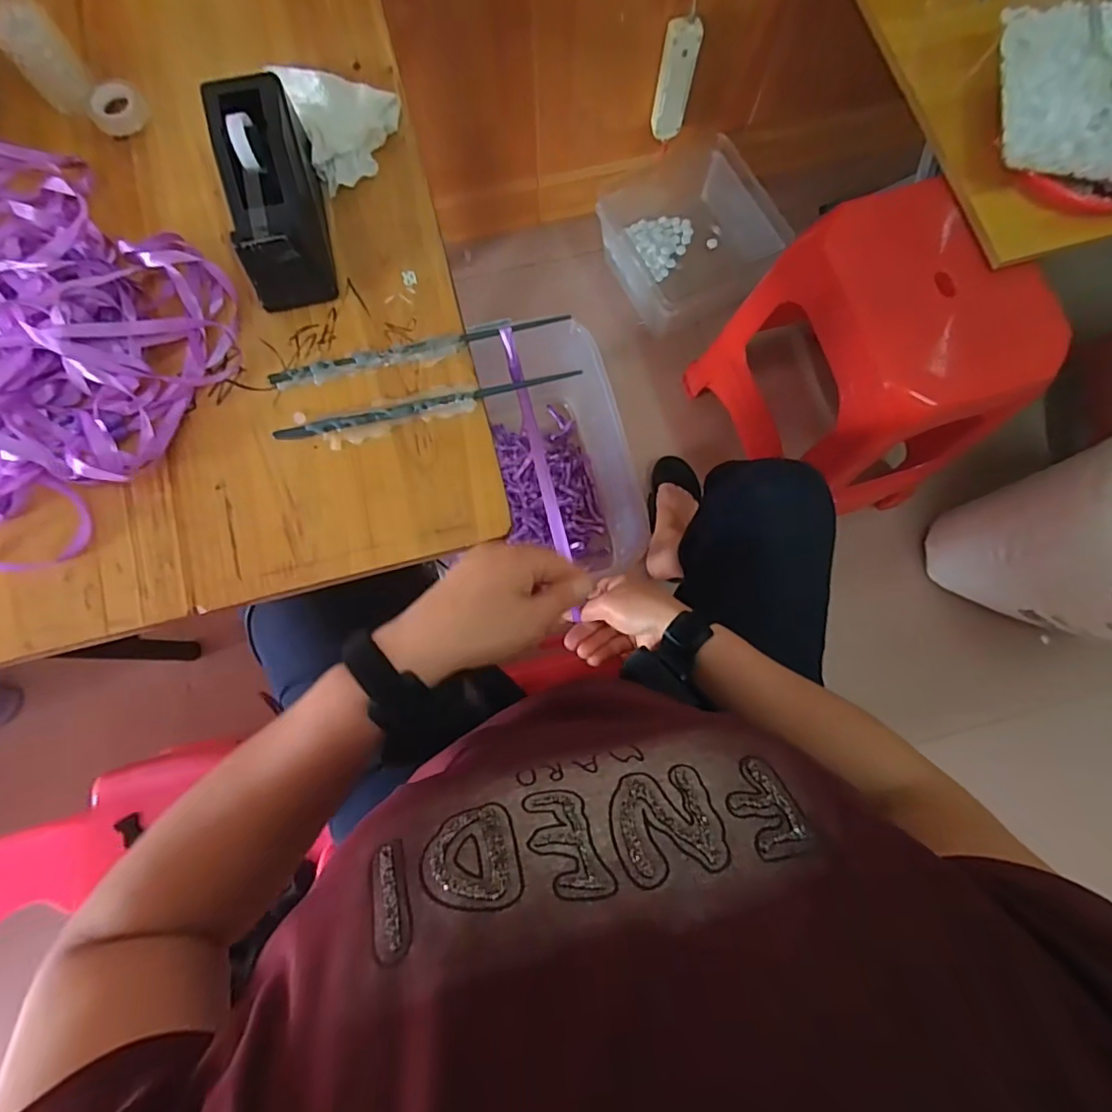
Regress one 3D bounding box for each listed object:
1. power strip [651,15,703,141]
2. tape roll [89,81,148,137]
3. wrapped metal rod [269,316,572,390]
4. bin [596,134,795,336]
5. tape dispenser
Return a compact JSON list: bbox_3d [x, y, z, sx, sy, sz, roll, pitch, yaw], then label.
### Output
[{"bbox_3d":[0.214,-0.848,1.014,0.062,0.193,0.022,6,79,1],"label":"power strip"},{"bbox_3d":[-0.370,-0.379,0.477,0.043,0.013,0.041,0,79,-1],"label":"tape roll"},{"bbox_3d":[-0.104,-0.162,0.440,0.231,0.008,0.016,-15,80,-3],"label":"wrapped metal rod"},{"bbox_3d":[0.275,-0.656,1.184,0.317,0.141,0.316,-26,81,-5],"label":"bin"},{"bbox_3d":[-0.216,-0.272,0.430,0.060,0.072,0.155,-12,80,-3],"label":"tape dispenser"}]

